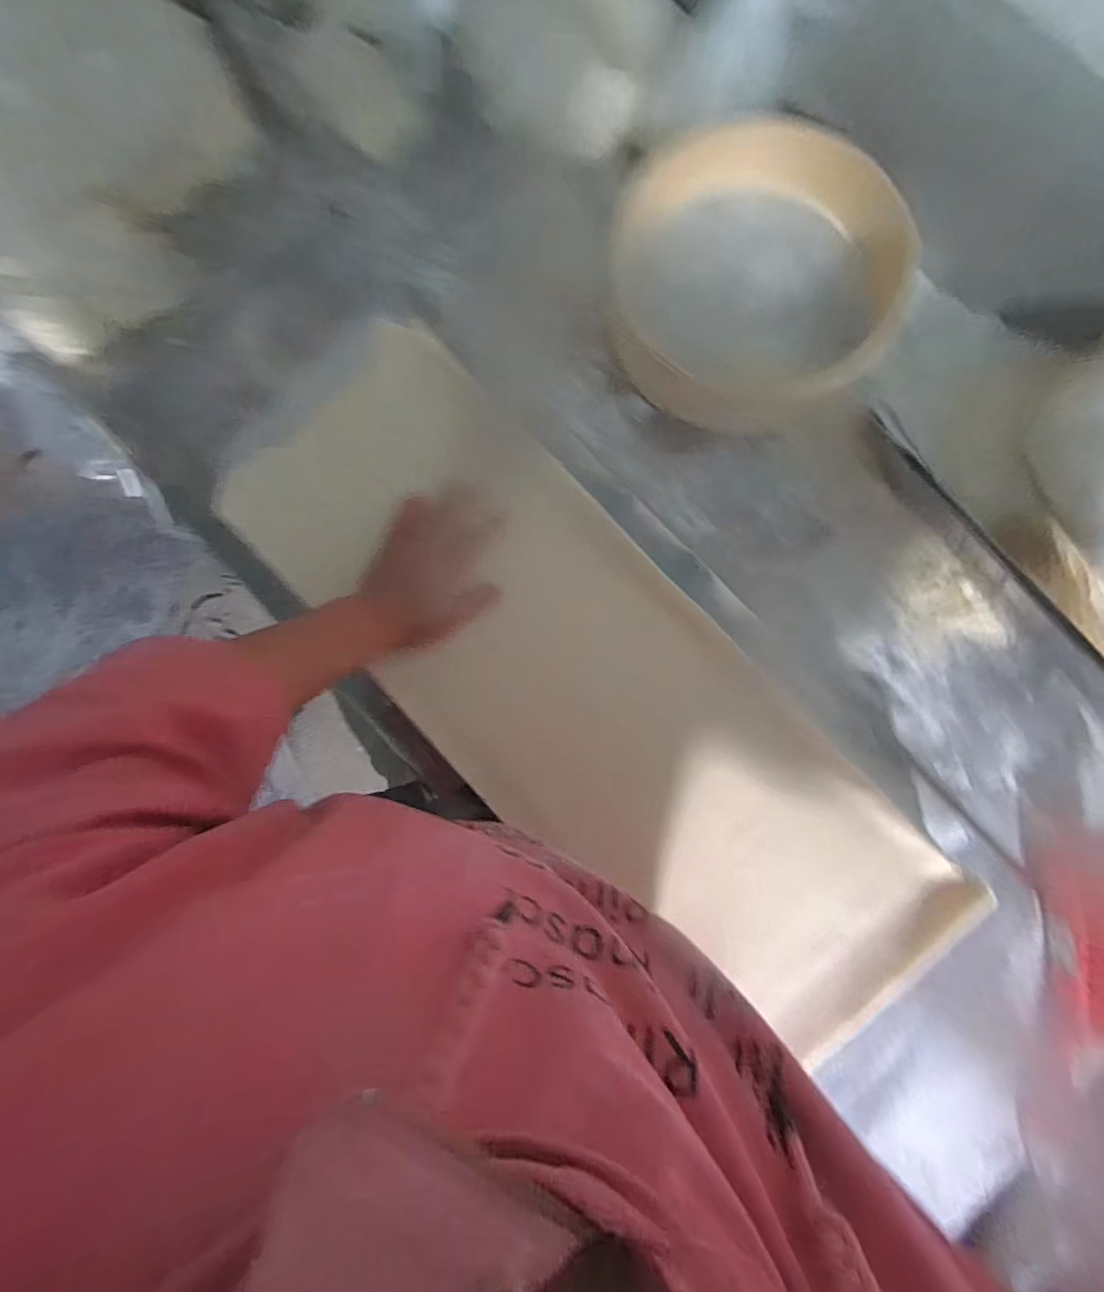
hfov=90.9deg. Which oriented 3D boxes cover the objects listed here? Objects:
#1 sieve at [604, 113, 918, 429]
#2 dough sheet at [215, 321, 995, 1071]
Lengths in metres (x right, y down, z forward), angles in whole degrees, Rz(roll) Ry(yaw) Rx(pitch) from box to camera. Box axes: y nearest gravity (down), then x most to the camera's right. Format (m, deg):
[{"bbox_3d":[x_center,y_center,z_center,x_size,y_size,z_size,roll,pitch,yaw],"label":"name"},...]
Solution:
[{"bbox_3d":[0.217,-0.407,0.593,0.292,0.093,0.315,0,85,3],"label":"sieve"},{"bbox_3d":[0.027,0.033,0.481,0.250,0.039,0.705,-42,85,-2],"label":"dough sheet"}]

